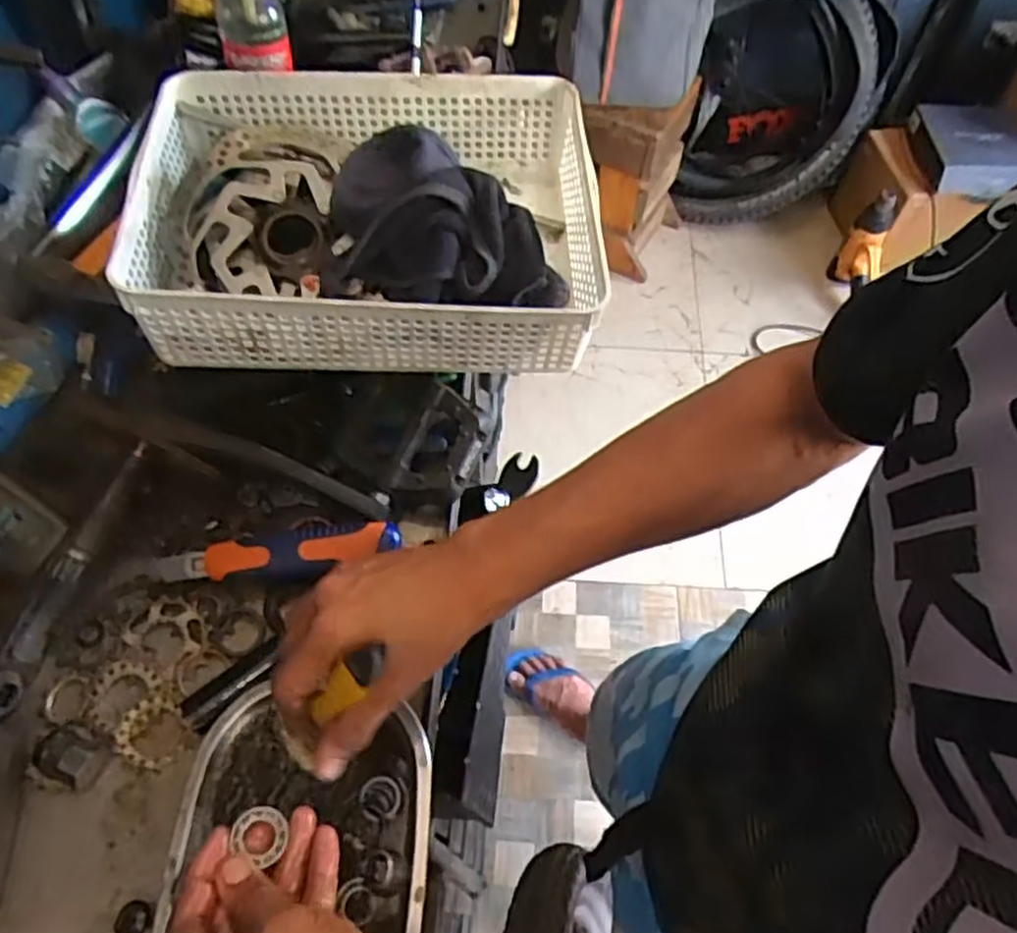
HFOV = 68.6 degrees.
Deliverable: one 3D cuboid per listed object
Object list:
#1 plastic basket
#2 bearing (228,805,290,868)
[{"bbox_3d":[-0.100,-0.188,0.574,0.323,0.106,0.241,-2,59,-1],"label":"plastic basket"},{"bbox_3d":[-0.134,0.197,0.402,0.026,0.007,0.026,25,67,-14],"label":"bearing"}]

